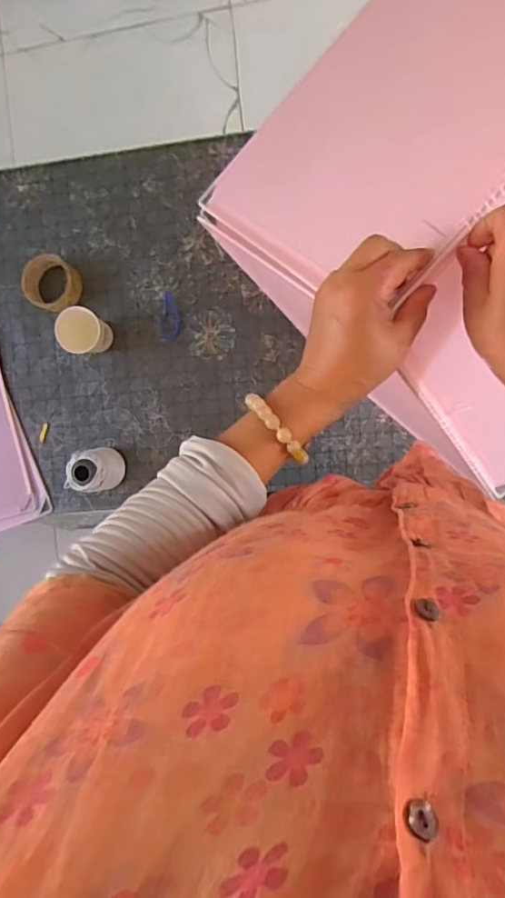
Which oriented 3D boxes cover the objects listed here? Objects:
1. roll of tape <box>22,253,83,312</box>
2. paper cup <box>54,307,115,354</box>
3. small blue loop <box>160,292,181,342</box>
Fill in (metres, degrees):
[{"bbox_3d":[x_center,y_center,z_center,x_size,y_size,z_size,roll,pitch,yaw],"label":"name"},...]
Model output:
[{"bbox_3d":[-0.337,-0.279,0.880,0.096,0.039,0.087,18,96,7],"label":"roll of tape"},{"bbox_3d":[-0.272,-0.189,0.851,0.066,0.096,0.071,12,95,7],"label":"paper cup"},{"bbox_3d":[-0.140,-0.225,0.884,0.037,0.004,0.081,1,93,8],"label":"small blue loop"}]

